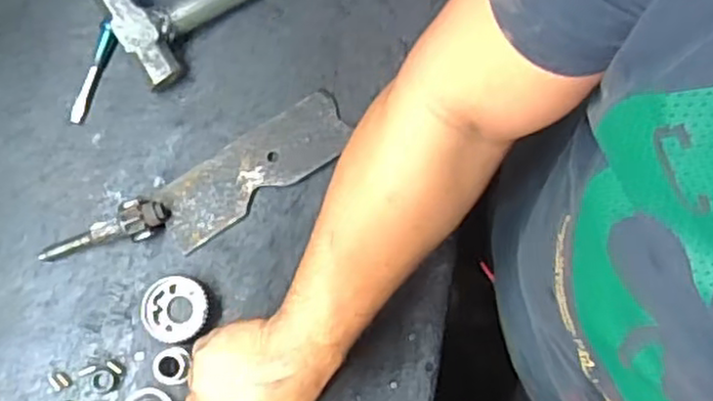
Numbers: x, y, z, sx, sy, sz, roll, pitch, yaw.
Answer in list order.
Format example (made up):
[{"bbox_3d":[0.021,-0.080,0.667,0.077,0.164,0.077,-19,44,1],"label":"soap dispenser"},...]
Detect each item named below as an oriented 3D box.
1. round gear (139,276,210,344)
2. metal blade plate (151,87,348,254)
[{"bbox_3d":[-0.166,0.101,0.651,0.060,0.030,0.060,0,77,0],"label":"round gear"},{"bbox_3d":[-0.098,-0.032,0.694,0.200,0.008,0.067,-32,80,-10],"label":"metal blade plate"}]

